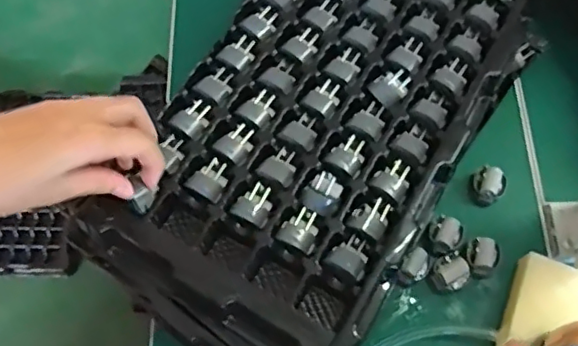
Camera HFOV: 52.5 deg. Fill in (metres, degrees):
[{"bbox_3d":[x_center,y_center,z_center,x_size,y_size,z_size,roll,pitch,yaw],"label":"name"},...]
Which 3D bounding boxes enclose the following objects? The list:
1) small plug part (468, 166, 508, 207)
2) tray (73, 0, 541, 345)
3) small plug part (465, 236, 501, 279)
[{"bbox_3d":[0.152,0.010,0.446,0.025,0.021,0.024,9,67,4],"label":"small plug part"},{"bbox_3d":[0.031,-0.046,0.439,0.201,0.055,0.373,31,70,13],"label":"tray"},{"bbox_3d":[0.142,0.061,0.426,0.025,0.028,0.024,15,68,7],"label":"small plug part"}]

